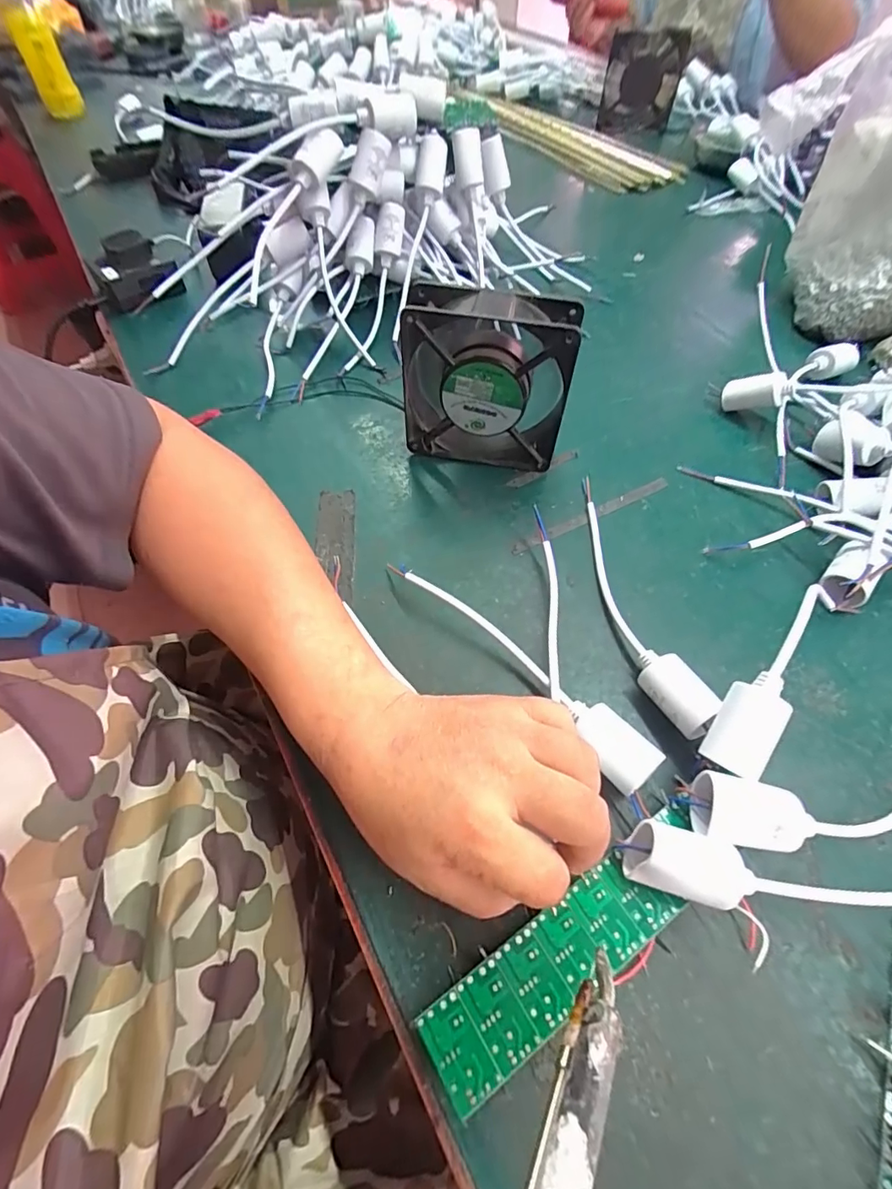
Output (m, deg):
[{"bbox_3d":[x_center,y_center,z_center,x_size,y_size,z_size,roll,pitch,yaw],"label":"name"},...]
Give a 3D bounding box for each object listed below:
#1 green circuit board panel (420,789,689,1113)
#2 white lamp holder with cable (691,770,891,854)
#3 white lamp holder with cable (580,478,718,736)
[{"bbox_3d":[0.062,0.156,0.226,0.157,0.004,0.035,-29,62,-19],"label":"green circuit board panel"},{"bbox_3d":[0.213,0.103,0.258,0.187,0.038,0.042,-6,57,-4],"label":"white lamp holder with cable"},{"bbox_3d":[0.119,-0.006,0.333,0.028,0.030,0.207,-9,58,-6],"label":"white lamp holder with cable"}]

